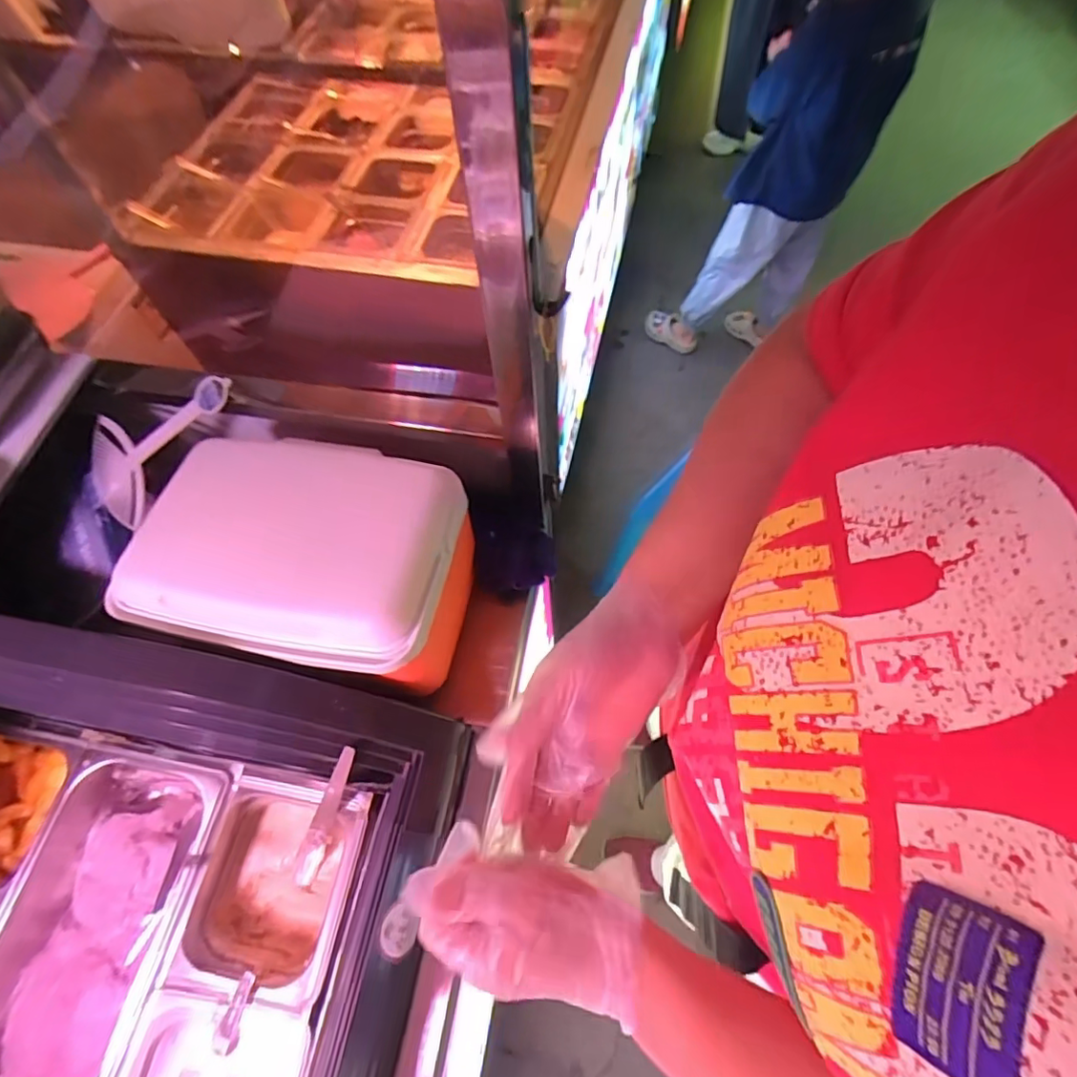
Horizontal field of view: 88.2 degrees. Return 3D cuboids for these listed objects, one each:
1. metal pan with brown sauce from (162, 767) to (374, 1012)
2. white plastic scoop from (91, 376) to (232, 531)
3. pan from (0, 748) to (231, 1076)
[{"bbox_3d":[-0.253,0.345,0.567,0.146,0.080,0.183,8,64,7],"label":"metal pan with brown sauce"},{"bbox_3d":[-0.422,-0.115,0.621,0.203,0.033,0.131,-33,64,12],"label":"white plastic scoop"},{"bbox_3d":[-0.432,0.391,0.549,0.180,0.084,0.324,8,64,7],"label":"pan"}]

